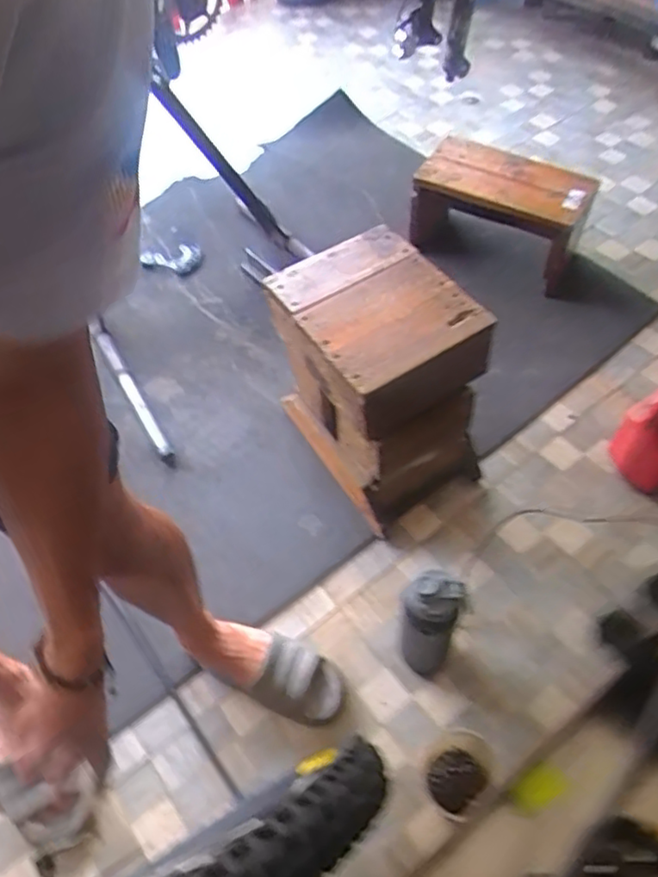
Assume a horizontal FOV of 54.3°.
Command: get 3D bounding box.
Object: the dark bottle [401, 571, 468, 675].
[{"bbox_3d":[0.155,0.297,1.023,0.089,0.303,0.074,18,58,16],"label":"dark bottle"}]

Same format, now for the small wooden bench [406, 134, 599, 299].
[{"bbox_3d":[0.407,-0.552,1.539,0.407,0.214,0.200,28,61,22],"label":"small wooden bench"}]

